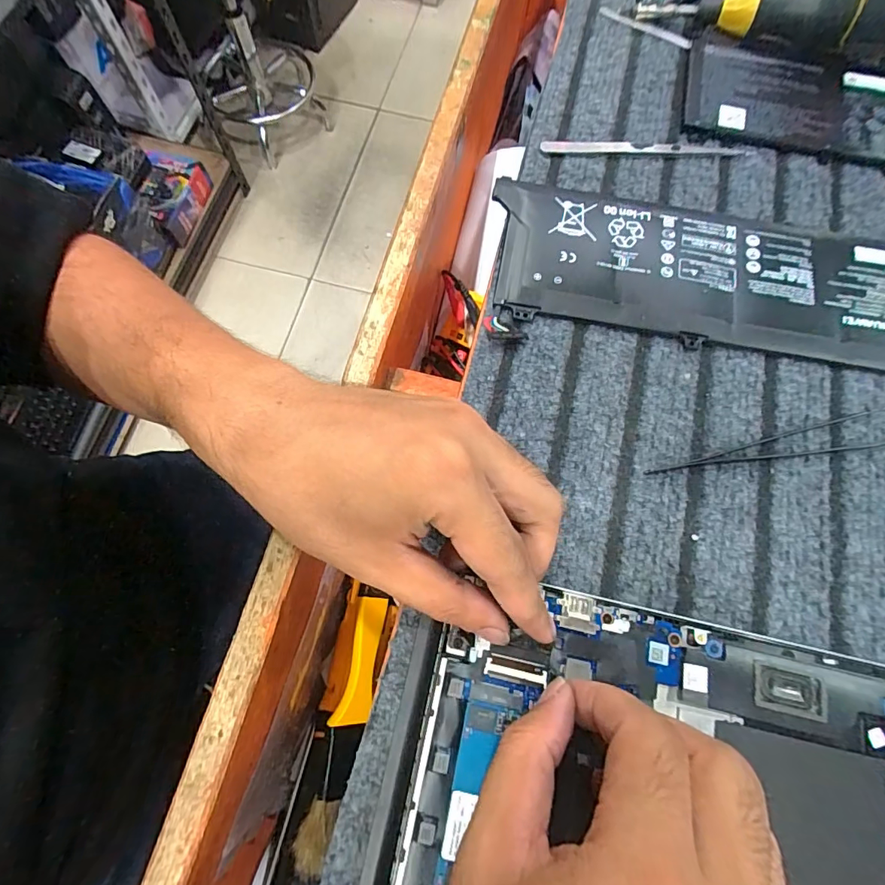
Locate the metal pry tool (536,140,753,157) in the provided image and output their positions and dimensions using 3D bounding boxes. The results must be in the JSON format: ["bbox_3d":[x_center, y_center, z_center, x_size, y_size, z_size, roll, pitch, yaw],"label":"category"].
[{"bbox_3d":[0.131,-0.193,0.295,0.132,0.004,0.012,0,73,0],"label":"metal pry tool"}]

